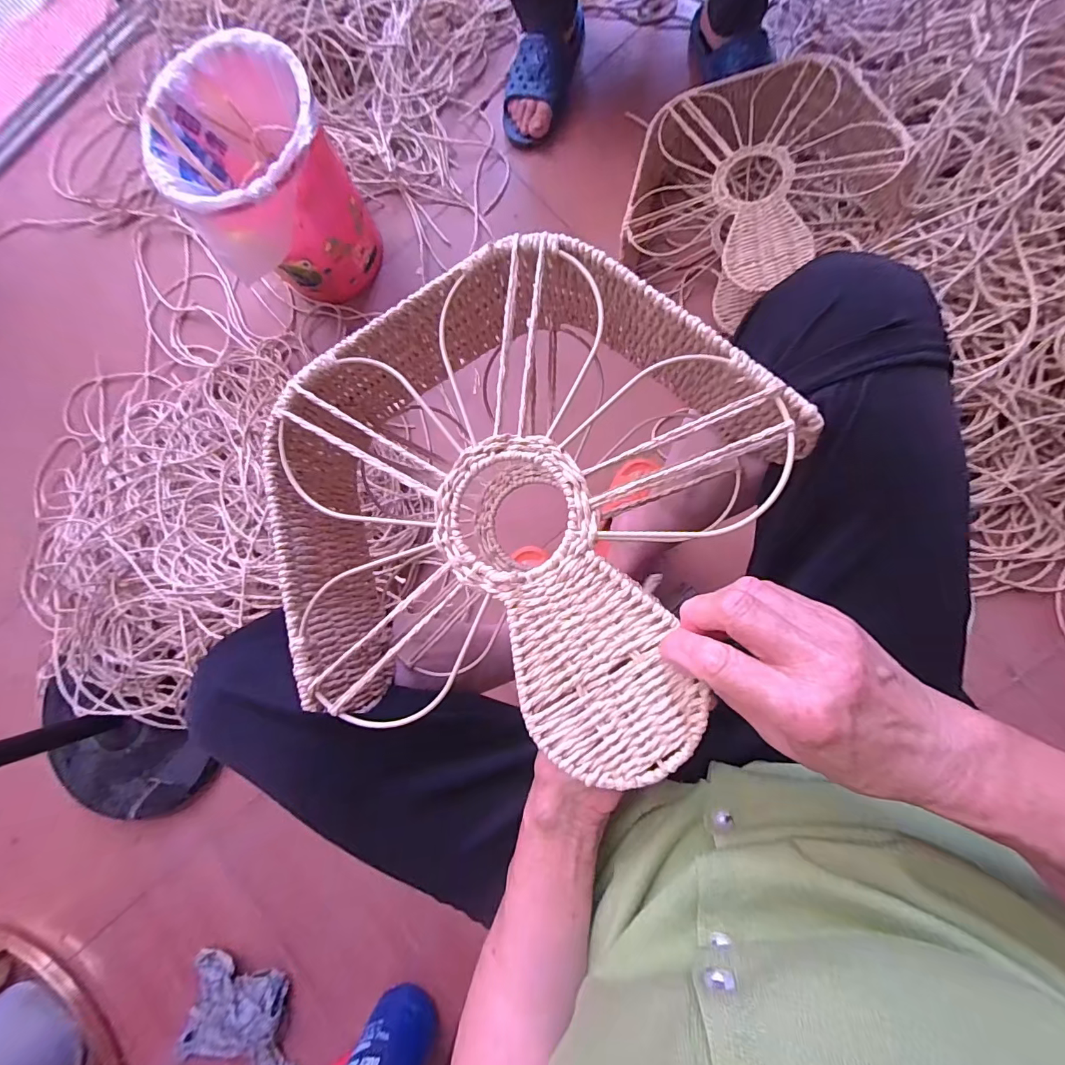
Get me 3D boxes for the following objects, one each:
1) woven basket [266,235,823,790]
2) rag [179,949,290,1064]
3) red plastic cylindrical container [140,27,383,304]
[{"bbox_3d":[-0.022,-0.011,0.342,0.322,0.115,0.352,0,87,7],"label":"woven basket"},{"bbox_3d":[-0.472,0.843,0.752,0.235,0.067,0.224,10,88,8],"label":"rag"},{"bbox_3d":[-0.392,-0.535,0.721,0.227,0.275,0.218,0,87,7],"label":"red plastic cylindrical container"}]

